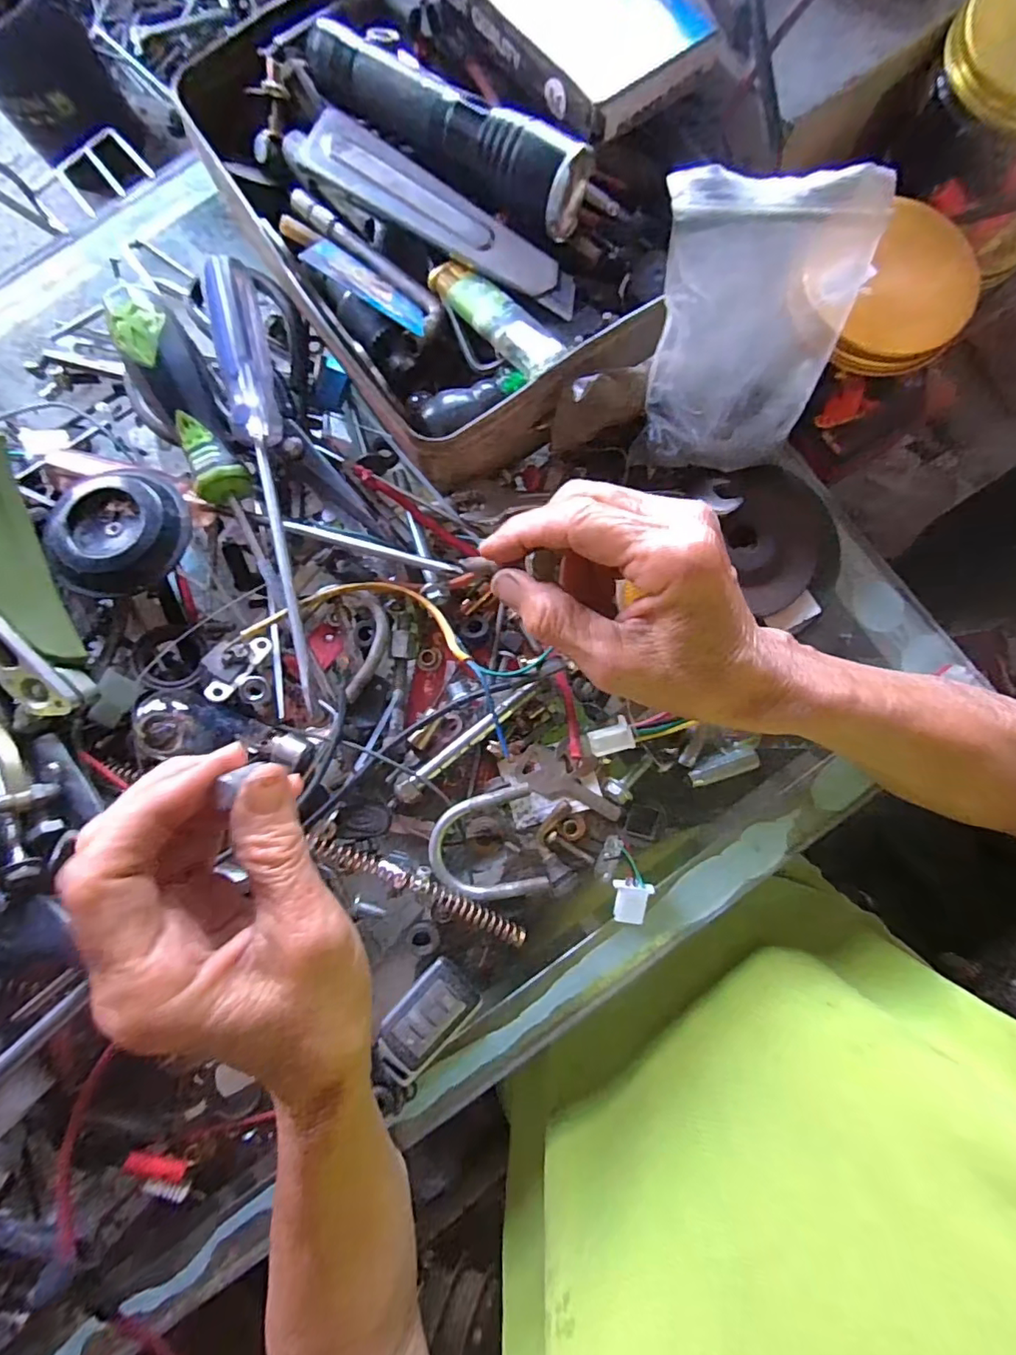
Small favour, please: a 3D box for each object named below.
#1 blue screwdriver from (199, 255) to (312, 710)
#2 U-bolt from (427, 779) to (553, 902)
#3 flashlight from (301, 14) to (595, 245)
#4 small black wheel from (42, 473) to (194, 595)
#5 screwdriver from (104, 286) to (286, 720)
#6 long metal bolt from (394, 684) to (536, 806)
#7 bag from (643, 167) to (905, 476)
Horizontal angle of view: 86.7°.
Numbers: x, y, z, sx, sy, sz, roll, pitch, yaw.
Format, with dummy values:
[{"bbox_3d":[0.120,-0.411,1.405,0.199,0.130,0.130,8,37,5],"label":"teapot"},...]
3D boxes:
[{"bbox_3d":[-0.118,-0.098,0.264,0.022,0.022,0.228,-13,85,-1],"label":"blue screwdriver"},{"bbox_3d":[-0.012,0.088,0.276,0.056,0.010,0.055,-13,85,0],"label":"U-bolt"},{"bbox_3d":[-0.028,-0.264,0.254,0.145,0.030,0.031,36,87,3],"label":"flashlight"},{"bbox_3d":[-0.191,-0.072,0.263,0.059,0.018,0.064,0,85,1],"label":"small black wheel"},{"bbox_3d":[-0.146,-0.094,0.270,0.033,0.036,0.201,-23,86,-1],"label":"screwdriver"},{"bbox_3d":[-0.022,0.032,0.284,0.091,0.010,0.012,-42,86,-3],"label":"long metal bolt"},{"bbox_3d":[0.113,-0.157,0.248,0.094,0.018,0.114,-7,123,-7],"label":"bag"}]

